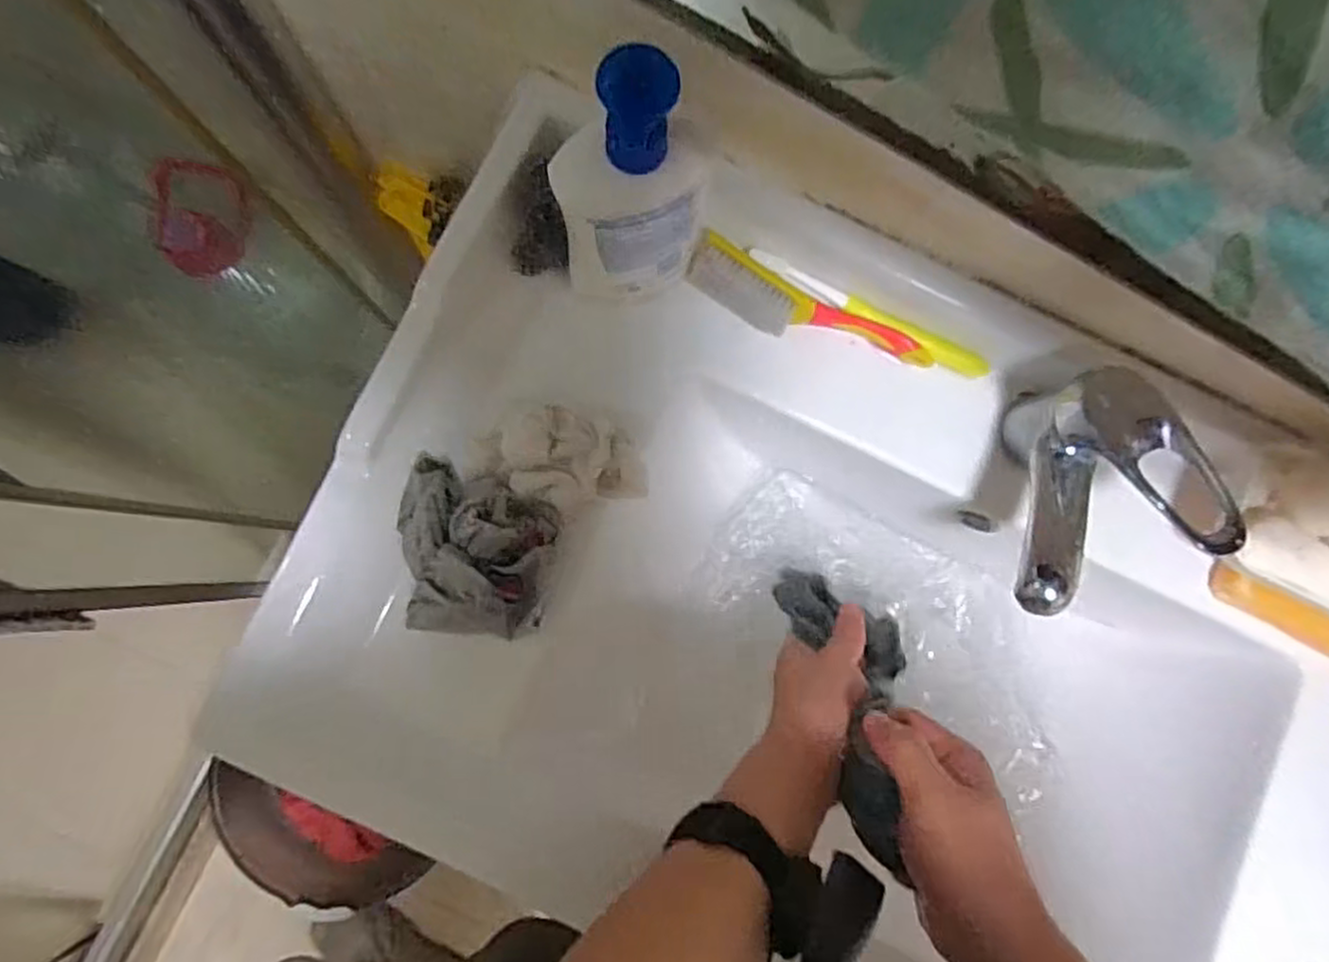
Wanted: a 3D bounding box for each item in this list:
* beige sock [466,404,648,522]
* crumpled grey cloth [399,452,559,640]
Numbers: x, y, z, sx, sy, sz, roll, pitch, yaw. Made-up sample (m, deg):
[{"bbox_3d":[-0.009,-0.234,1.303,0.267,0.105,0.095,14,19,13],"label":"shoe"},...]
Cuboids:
[{"bbox_3d":[-0.065,-0.010,0.468,0.105,0.048,0.061,10,83,-2],"label":"beige sock"},{"bbox_3d":[-0.117,0.042,0.449,0.101,0.049,0.104,10,83,-2],"label":"crumpled grey cloth"}]

